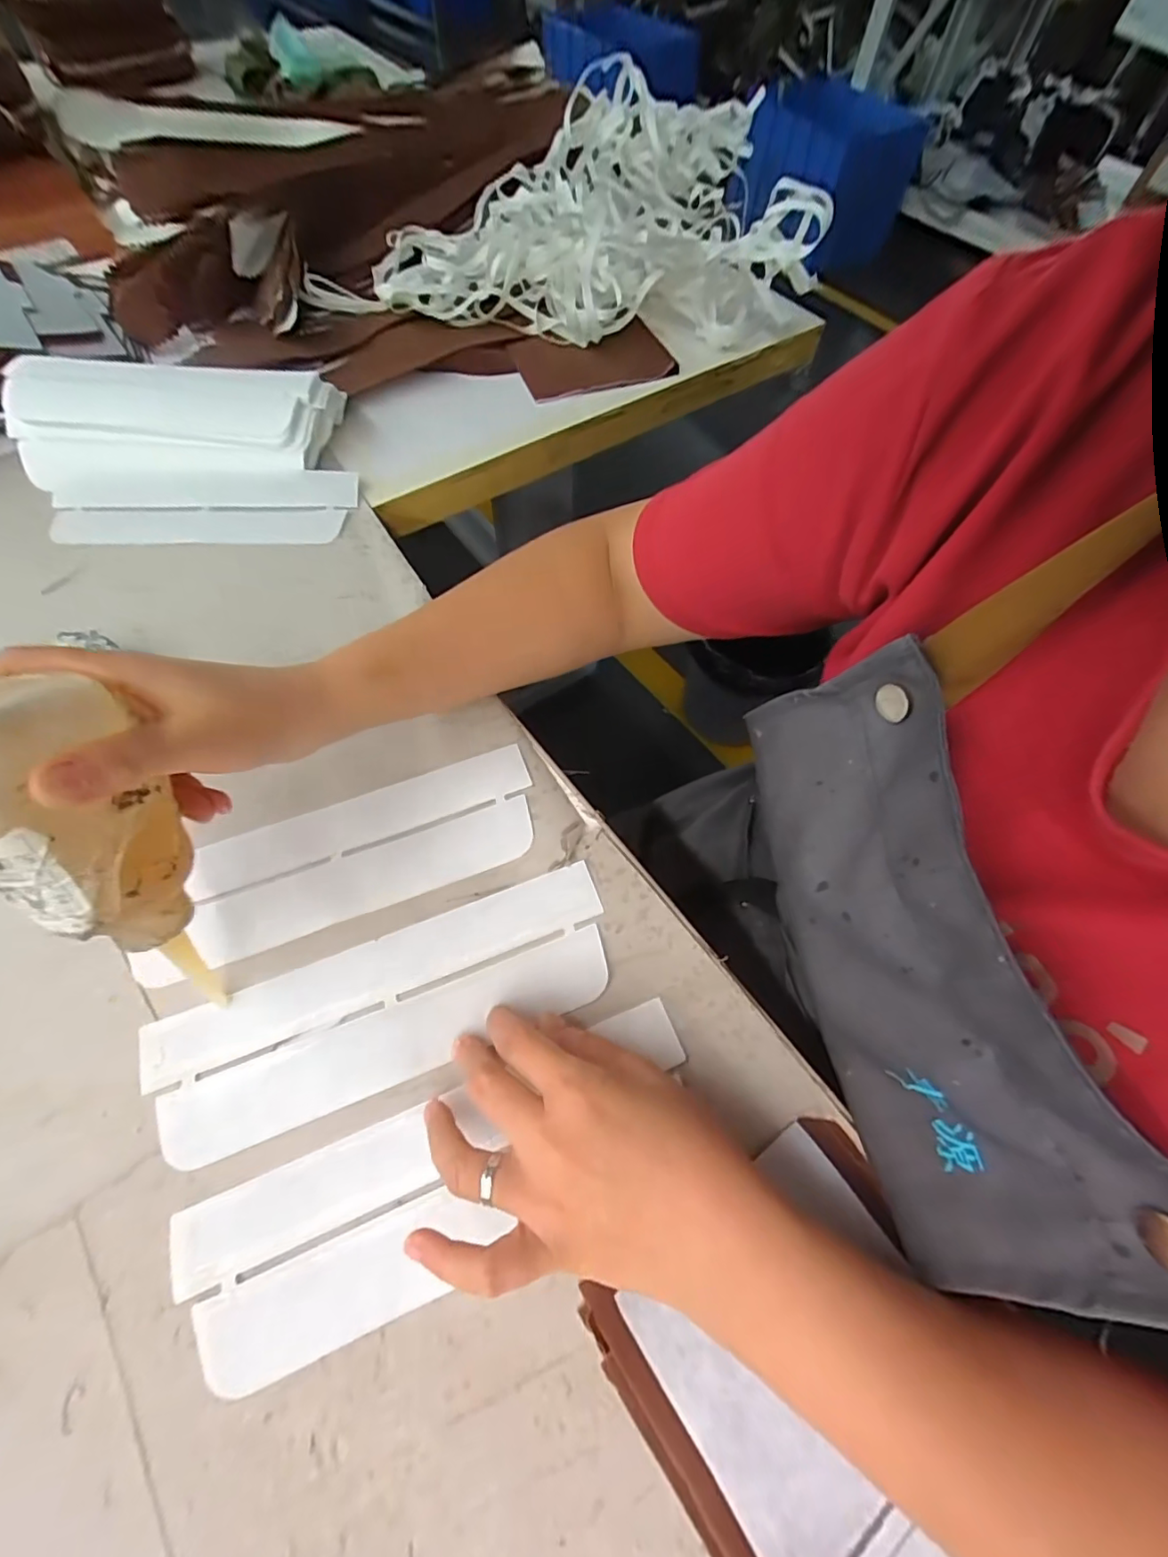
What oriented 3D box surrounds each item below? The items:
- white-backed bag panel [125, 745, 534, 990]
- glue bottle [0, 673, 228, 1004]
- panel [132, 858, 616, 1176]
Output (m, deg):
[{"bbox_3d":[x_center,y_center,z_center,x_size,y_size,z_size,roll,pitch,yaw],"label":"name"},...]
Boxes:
[{"bbox_3d":[-0.130,0.042,0.305,0.209,0.004,0.069,-19,68,-9],"label":"white-backed bag panel"},{"bbox_3d":[-0.186,0.031,0.218,0.053,0.141,0.049,-23,32,-14],"label":"glue bottle"},{"bbox_3d":[-0.094,0.112,0.273,0.221,0.005,0.068,-19,67,-10],"label":"panel"}]

